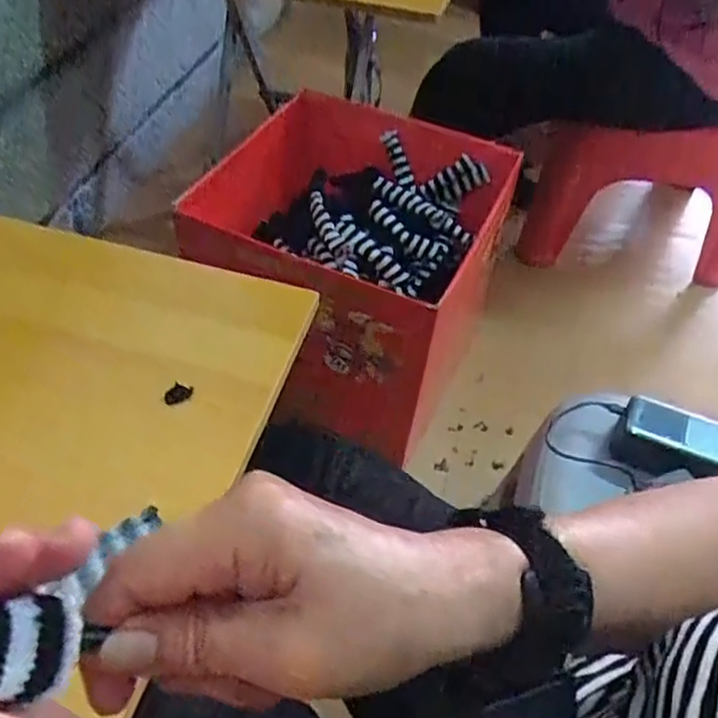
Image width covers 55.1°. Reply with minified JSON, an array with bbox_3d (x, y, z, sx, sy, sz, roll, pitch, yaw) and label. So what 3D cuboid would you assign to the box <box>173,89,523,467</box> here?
[{"bbox_3d":[0.006,-0.142,1.016,0.339,0.281,0.425,21,51,14],"label":"box"}]

